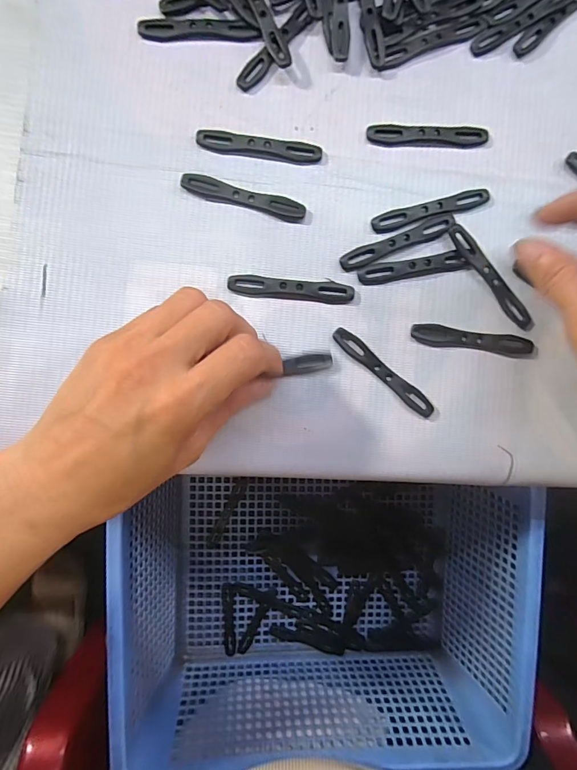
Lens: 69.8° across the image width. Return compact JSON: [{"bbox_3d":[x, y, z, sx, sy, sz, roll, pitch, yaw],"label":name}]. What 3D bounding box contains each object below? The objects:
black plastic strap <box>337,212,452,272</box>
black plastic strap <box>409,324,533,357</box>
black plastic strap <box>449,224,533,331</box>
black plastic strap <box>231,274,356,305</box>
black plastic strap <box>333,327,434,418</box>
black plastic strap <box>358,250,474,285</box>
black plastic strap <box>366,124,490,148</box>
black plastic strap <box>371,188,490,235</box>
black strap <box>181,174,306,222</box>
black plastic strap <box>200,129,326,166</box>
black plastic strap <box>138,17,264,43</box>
[{"bbox_3d":[0.061,-0.080,0.230,0.068,0.004,0.011,-23,91,-3],"label":"black plastic strap"},{"bbox_3d":[0.103,-0.025,0.232,0.068,0.004,0.012,8,89,-3],"label":"black plastic strap"},{"bbox_3d":[0.114,-0.060,0.232,0.010,0.006,0.071,-40,91,-3],"label":"black plastic strap"},{"bbox_3d":[0.002,-0.053,0.227,0.068,0.005,0.011,5,89,-3],"label":"black plastic strap"},{"bbox_3d":[0.053,-0.007,0.229,0.069,0.004,0.010,41,88,-2],"label":"black plastic strap"},{"bbox_3d":[0.070,-0.066,0.230,0.062,0.004,0.011,-10,90,-3],"label":"black plastic strap"},{"bbox_3d":[0.079,-0.140,0.233,0.068,0.005,0.010,-1,90,-3],"label":"black plastic strap"},{"bbox_3d":[0.080,-0.099,0.232,0.069,0.004,0.010,-17,90,-3],"label":"black plastic strap"},{"bbox_3d":[-0.025,-0.103,0.227,0.068,0.004,0.011,15,89,-3],"label":"black strap"},{"bbox_3d":[-0.016,-0.131,0.228,0.068,0.004,0.011,5,89,-3],"label":"black plastic strap"},{"bbox_3d":[-0.048,-0.195,0.226,0.066,0.004,0.012,-1,90,-3],"label":"black plastic strap"}]

